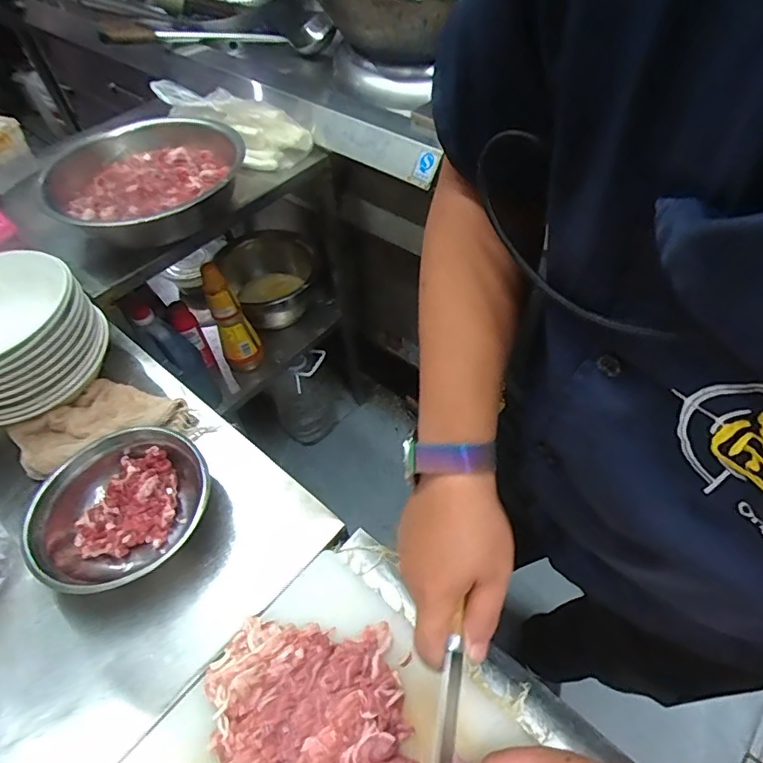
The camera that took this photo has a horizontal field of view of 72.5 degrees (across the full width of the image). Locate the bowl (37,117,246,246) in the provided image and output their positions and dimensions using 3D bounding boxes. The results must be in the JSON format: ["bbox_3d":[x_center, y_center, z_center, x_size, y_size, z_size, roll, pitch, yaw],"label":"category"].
[{"bbox_3d":[-0.366,-0.327,0.837,0.281,0.070,0.321,12,52,13],"label":"bowl"}]

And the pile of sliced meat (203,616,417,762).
[{"bbox_3d":[-0.061,0.268,0.425,0.152,0.035,0.147,-13,51,-7],"label":"pile of sliced meat"}]

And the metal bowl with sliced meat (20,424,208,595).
[{"bbox_3d":[-0.267,0.135,0.547,0.163,0.064,0.180,14,53,15],"label":"metal bowl with sliced meat"}]

